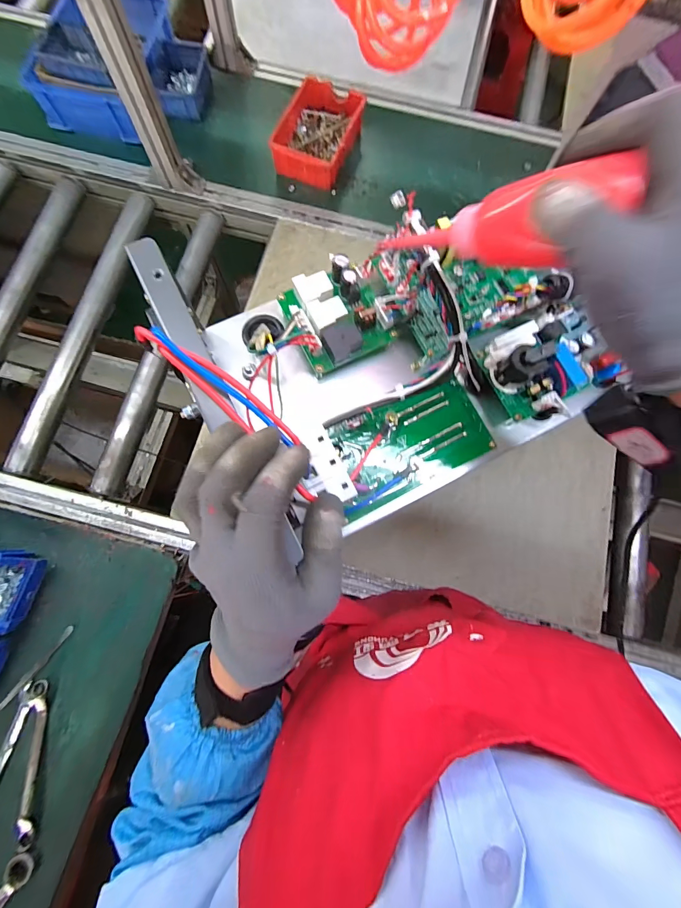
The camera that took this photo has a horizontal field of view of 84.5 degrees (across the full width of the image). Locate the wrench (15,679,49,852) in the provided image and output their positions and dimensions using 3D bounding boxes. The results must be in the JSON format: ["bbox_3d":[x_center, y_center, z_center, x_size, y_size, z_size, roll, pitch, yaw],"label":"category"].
[{"bbox_3d":[-0.405,0.403,0.492,0.022,0.022,0.188,-6,77,-3],"label":"wrench"}]

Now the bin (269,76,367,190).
[{"bbox_3d":[-0.043,-0.642,0.757,0.145,0.063,0.218,20,77,3],"label":"bin"}]

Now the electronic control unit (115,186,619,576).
[{"bbox_3d":[0.047,-0.092,0.314,0.323,0.146,0.232,-27,79,-7],"label":"electronic control unit"}]

